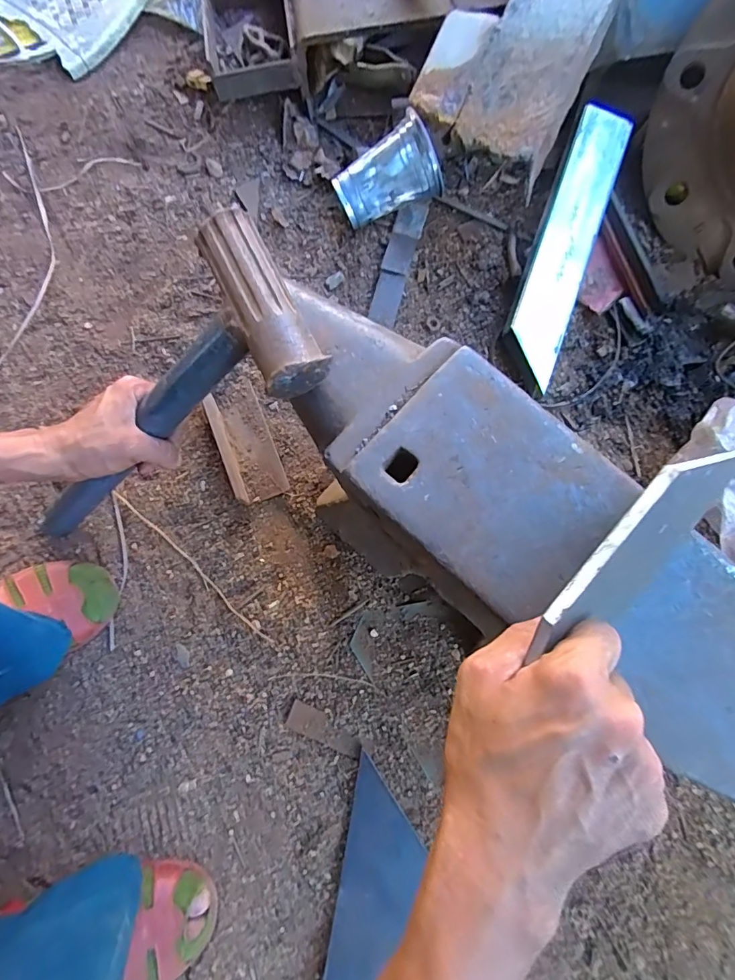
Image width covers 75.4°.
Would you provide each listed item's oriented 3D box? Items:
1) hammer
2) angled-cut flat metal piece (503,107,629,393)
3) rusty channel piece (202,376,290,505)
[{"bbox_3d":[-0.191,-0.062,0.416,0.359,0.045,0.125,-30,76,32],"label":"hammer"},{"bbox_3d":[0.218,-0.271,0.532,0.062,0.027,0.322,20,85,-2],"label":"angled-cut flat metal piece"},{"bbox_3d":[-0.135,-0.059,0.515,0.053,0.033,0.142,-22,78,-4],"label":"rusty channel piece"}]

